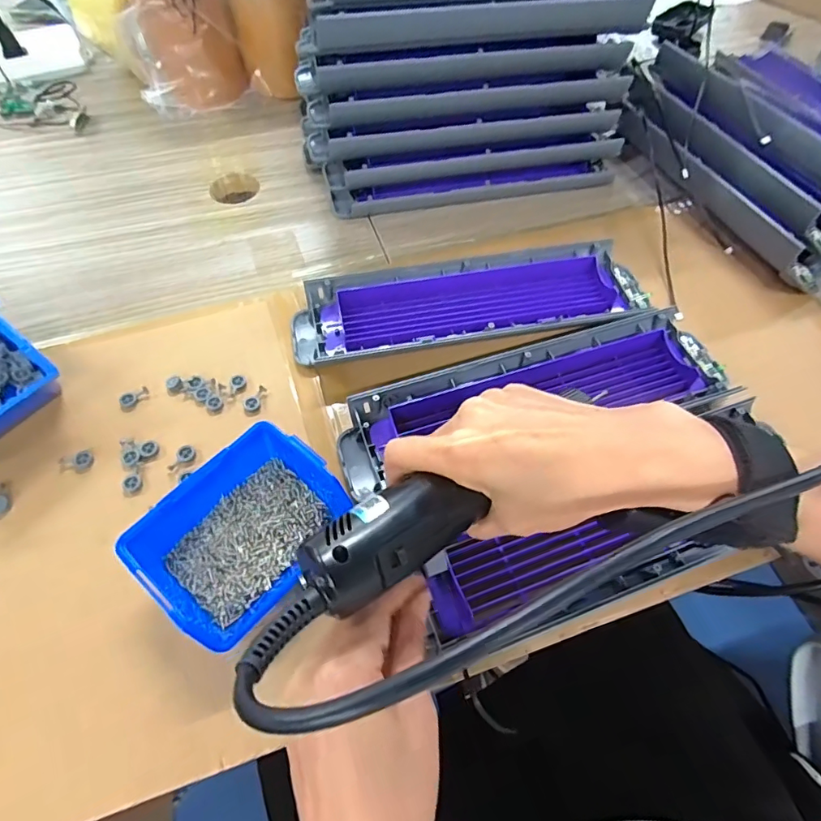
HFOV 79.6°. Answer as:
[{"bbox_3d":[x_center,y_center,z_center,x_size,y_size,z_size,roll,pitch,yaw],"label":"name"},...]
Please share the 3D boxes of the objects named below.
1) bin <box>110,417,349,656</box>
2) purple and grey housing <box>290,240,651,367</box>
[{"bbox_3d":[-0.097,0.071,0.293,0.078,0.044,0.109,37,62,22],"label":"bin"},{"bbox_3d":[0.051,-0.087,0.405,0.287,0.029,0.081,-10,56,-7],"label":"purple and grey housing"}]

